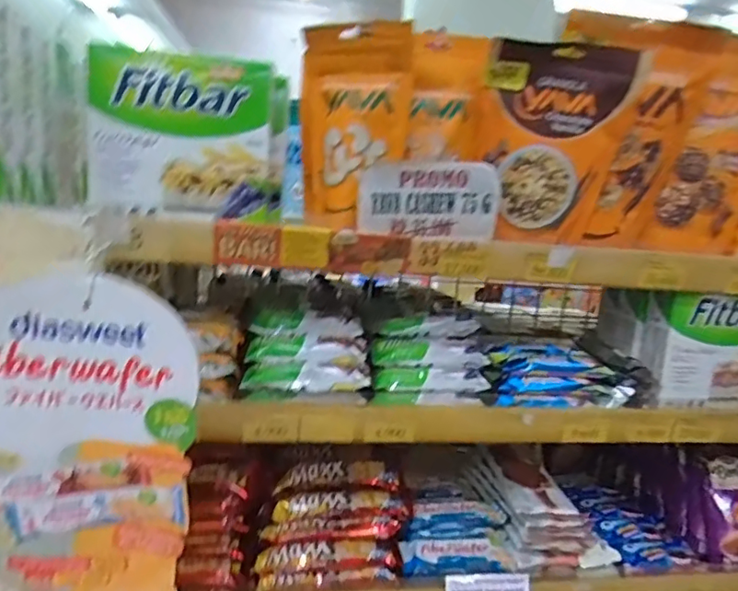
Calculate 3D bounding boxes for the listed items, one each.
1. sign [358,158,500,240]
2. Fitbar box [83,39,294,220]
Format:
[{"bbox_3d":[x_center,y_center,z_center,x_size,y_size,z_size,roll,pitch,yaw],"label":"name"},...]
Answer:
[{"bbox_3d":[0.055,-0.086,0.493,0.124,0.070,0.008,1,24,-8],"label":"sign"},{"bbox_3d":[-0.161,-0.145,0.493,0.160,0.132,0.055,3,11,-5],"label":"Fitbar box"}]

